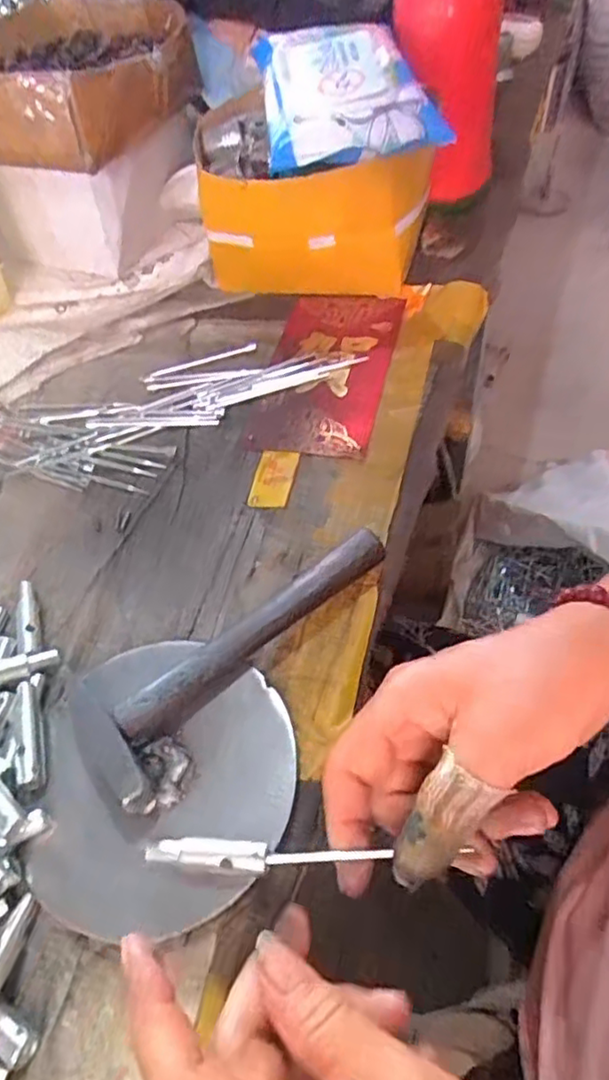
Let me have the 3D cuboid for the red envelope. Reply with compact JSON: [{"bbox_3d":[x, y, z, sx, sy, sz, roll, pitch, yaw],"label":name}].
[{"bbox_3d":[0.017,-0.124,0.449,0.085,0.007,0.169,6,55,15],"label":"red envelope"}]

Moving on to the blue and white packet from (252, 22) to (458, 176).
[{"bbox_3d":[0.026,-0.302,0.418,0.108,0.030,0.160,-6,54,1],"label":"blue and white packet"}]

